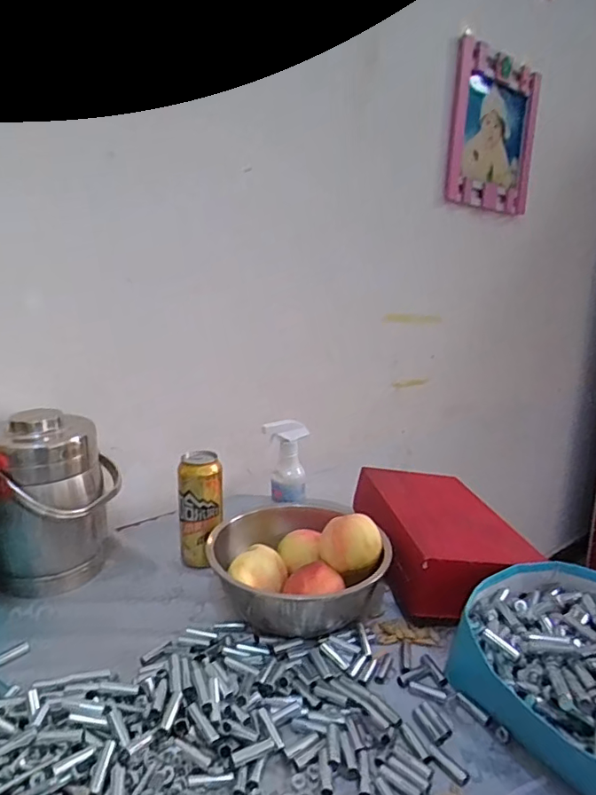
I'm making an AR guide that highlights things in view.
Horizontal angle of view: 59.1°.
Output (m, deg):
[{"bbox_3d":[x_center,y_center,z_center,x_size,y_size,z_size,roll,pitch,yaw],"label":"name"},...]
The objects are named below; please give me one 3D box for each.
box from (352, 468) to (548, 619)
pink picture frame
[{"bbox_3d":[0.209,0.201,0.779,0.186,0.086,0.309,0,15,-7],"label":"box"},{"bbox_3d":[0.491,-0.659,1.324,0.349,0.339,0.034,-6,16,-35],"label":"pink picture frame"}]

